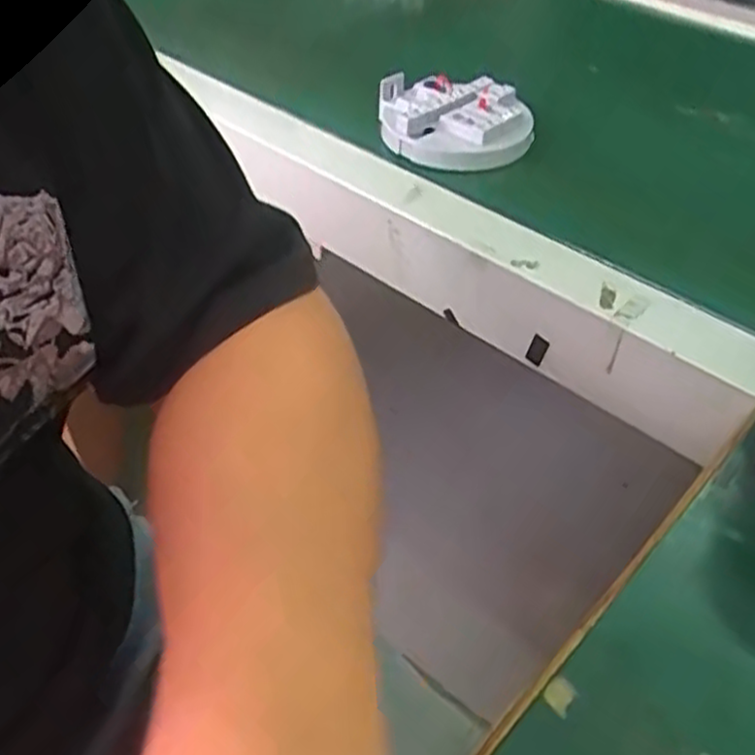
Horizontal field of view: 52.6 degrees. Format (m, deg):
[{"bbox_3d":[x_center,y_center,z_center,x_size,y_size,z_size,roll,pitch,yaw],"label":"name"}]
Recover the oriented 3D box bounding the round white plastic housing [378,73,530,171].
[{"bbox_3d":[0.052,-0.176,0.521,0.104,0.030,0.087,8,49,4],"label":"round white plastic housing"}]

